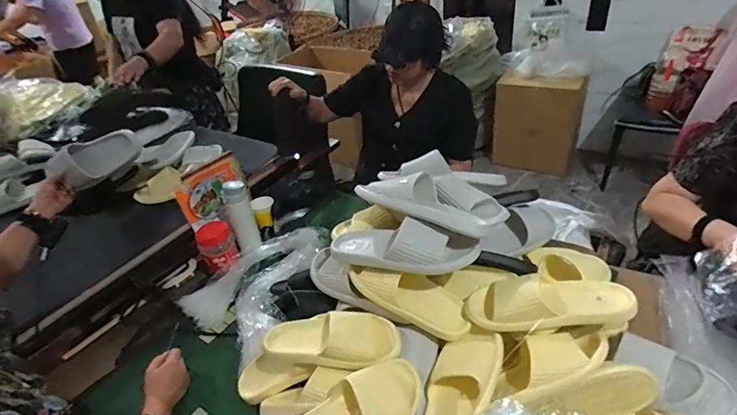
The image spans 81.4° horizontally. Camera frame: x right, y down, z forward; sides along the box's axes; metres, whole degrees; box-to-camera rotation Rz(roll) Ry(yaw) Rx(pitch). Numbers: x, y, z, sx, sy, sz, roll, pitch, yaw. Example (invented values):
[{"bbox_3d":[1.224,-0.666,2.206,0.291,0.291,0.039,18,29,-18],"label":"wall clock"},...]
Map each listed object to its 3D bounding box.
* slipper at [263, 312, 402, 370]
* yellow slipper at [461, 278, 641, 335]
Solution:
[{"bbox_3d":[-0.067,0.232,0.776,0.245,0.057,0.105,1,36,12],"label":"slipper"},{"bbox_3d":[0.300,0.161,0.720,0.260,0.070,0.106,1,36,11],"label":"yellow slipper"}]

